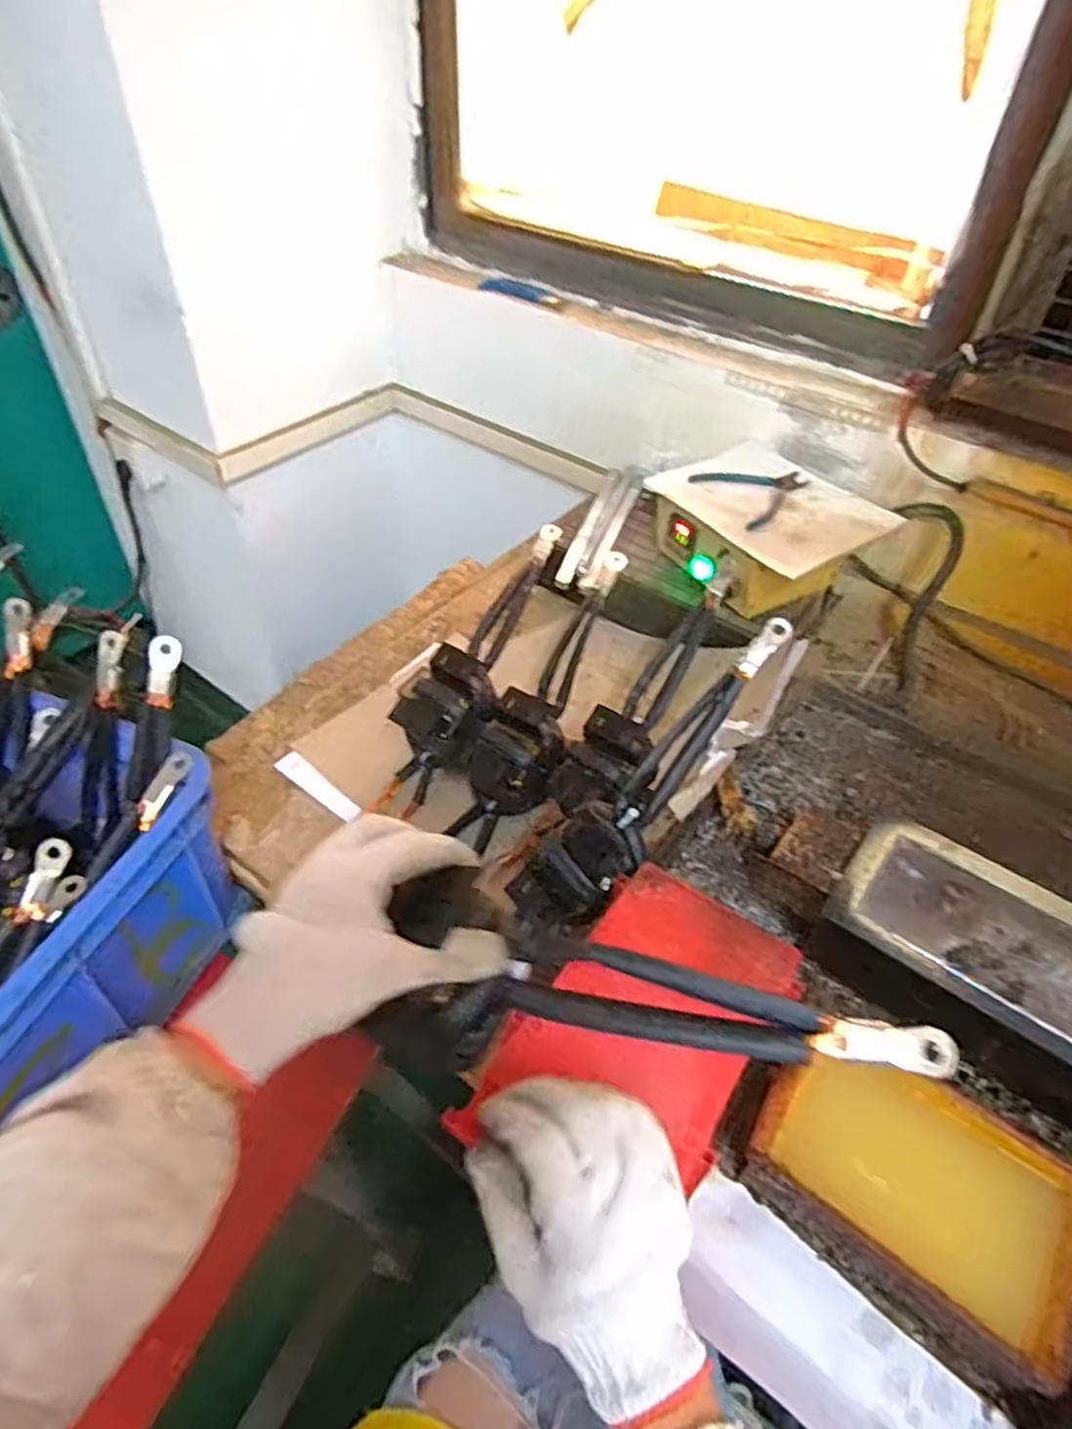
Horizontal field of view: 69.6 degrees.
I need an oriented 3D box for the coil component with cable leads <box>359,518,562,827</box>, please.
[{"bbox_3d":[-0.057,-0.063,0.854,0.087,0.084,0.401,20,66,17],"label":"coil component with cable leads"}]

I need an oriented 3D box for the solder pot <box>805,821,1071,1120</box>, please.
[{"bbox_3d":[0.403,0.222,0.604,0.341,0.061,0.159,31,52,25],"label":"solder pot"}]

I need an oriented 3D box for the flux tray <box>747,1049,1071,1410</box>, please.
[{"bbox_3d":[0.254,0.322,0.528,0.201,0.059,0.137,31,52,25],"label":"flux tray"}]

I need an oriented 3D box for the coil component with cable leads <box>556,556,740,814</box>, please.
[{"bbox_3d":[0.122,-0.029,0.787,0.081,0.073,0.327,25,63,21],"label":"coil component with cable leads"}]

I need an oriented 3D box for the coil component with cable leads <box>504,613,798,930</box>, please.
[{"bbox_3d":[0.106,0.044,0.659,0.075,0.057,0.335,36,79,28],"label":"coil component with cable leads"}]

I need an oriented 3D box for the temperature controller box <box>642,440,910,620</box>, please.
[{"bbox_3d":[0.284,-0.235,0.984,0.198,0.095,0.250,-24,51,-24],"label":"temperature controller box"}]

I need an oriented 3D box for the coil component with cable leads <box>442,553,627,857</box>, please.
[{"bbox_3d":[0.018,-0.030,0.823,0.087,0.082,0.382,20,67,17],"label":"coil component with cable leads"}]

